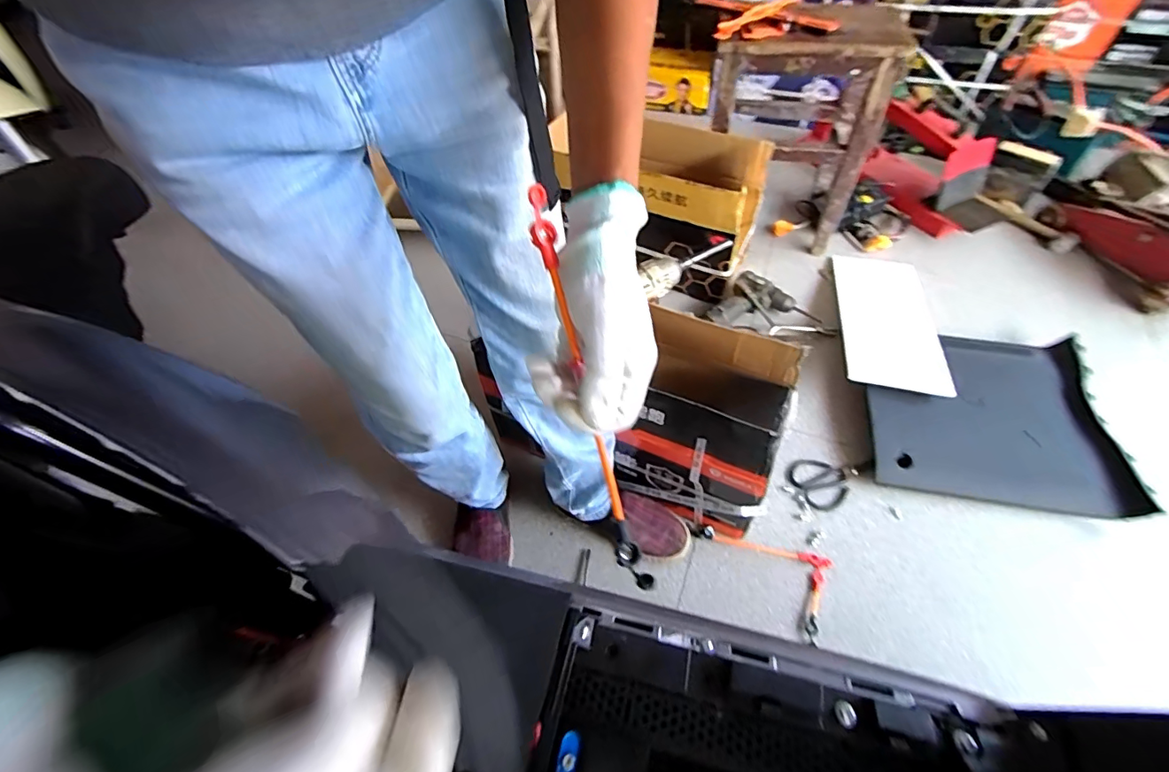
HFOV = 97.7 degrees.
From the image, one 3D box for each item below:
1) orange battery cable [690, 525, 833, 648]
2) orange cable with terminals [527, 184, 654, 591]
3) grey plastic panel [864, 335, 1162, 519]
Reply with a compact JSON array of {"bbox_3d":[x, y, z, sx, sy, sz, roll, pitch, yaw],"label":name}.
[{"bbox_3d":[0.306,0.282,0.834,0.127,0.020,0.233,-36,59,-23],"label":"orange battery cable"},{"bbox_3d":[0.001,0.006,0.313,0.016,0.010,0.252,-16,94,-9],"label":"orange cable with terminals"},{"bbox_3d":[0.736,0.055,0.966,0.395,0.062,0.368,5,53,7],"label":"grey plastic panel"}]

